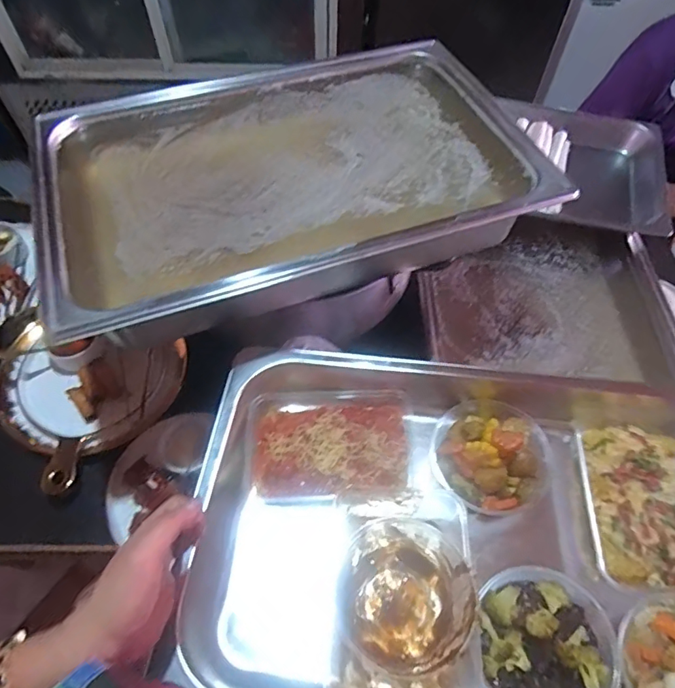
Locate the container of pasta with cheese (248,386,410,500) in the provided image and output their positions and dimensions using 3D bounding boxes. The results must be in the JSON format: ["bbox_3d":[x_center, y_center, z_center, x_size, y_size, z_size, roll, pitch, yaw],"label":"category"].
[{"bbox_3d":[-0.010,0.099,0.520,0.165,0.047,0.125,-2,64,2],"label":"container of pasta with cheese"}]

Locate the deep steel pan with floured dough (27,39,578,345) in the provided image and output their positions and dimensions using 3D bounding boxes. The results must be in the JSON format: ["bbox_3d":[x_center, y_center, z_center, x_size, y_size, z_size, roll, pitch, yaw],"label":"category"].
[{"bbox_3d":[-0.050,-0.212,0.582,0.559,0.097,0.385,-22,65,-7],"label":"deep steel pan with floured dough"}]

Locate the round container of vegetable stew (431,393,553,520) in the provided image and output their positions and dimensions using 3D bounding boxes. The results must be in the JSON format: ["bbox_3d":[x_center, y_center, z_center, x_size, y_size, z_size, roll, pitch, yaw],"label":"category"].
[{"bbox_3d":[0.159,0.115,0.520,0.116,0.045,0.116,-1,64,3],"label":"round container of vegetable stew"}]

